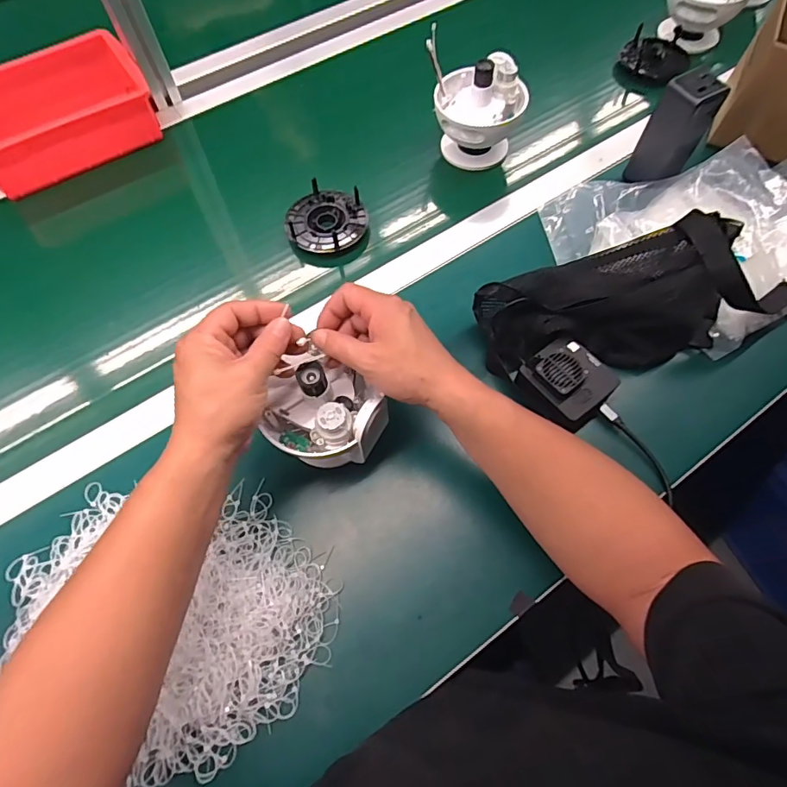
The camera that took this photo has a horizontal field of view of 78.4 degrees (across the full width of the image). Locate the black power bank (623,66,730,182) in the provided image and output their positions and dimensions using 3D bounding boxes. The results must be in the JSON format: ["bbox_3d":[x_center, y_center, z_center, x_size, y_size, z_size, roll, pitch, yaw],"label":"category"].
[{"bbox_3d":[0.324,-0.302,0.562,0.047,0.123,0.052,-33,69,-13],"label":"black power bank"}]

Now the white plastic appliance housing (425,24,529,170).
[{"bbox_3d":[0.103,-0.368,0.619,0.123,0.125,0.094,11,65,5],"label":"white plastic appliance housing"}]

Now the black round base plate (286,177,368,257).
[{"bbox_3d":[-0.084,-0.218,0.611,0.099,0.039,0.098,-10,65,-5],"label":"black round base plate"}]

